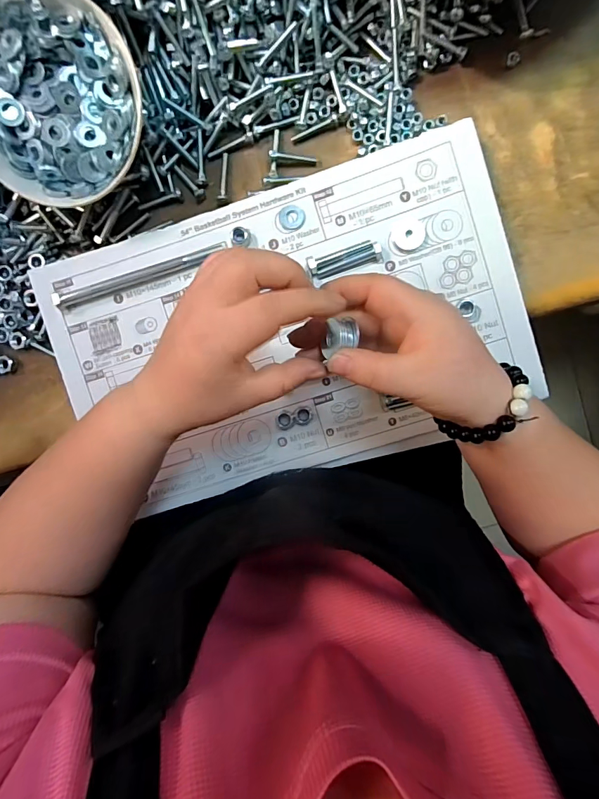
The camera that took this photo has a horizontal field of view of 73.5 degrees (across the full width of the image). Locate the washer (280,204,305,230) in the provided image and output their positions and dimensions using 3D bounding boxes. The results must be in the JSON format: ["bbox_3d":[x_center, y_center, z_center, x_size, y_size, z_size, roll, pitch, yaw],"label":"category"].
[{"bbox_3d":[-0.006,-0.155,0.340,0.021,0.004,0.019,-5,95,3],"label":"washer"}]

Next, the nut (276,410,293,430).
[{"bbox_3d":[-0.013,0.018,0.351,0.016,0.008,0.016,0,96,3],"label":"nut"}]

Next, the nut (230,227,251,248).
[{"bbox_3d":[-0.051,-0.138,0.341,0.017,0.011,0.014,-3,95,3],"label":"nut"}]

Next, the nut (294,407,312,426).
[{"bbox_3d":[0.004,0.015,0.349,0.015,0.009,0.016,0,96,3],"label":"nut"}]

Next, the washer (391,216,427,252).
[{"bbox_3d":[0.091,-0.138,0.332,0.027,0.004,0.028,0,96,3],"label":"washer"}]

